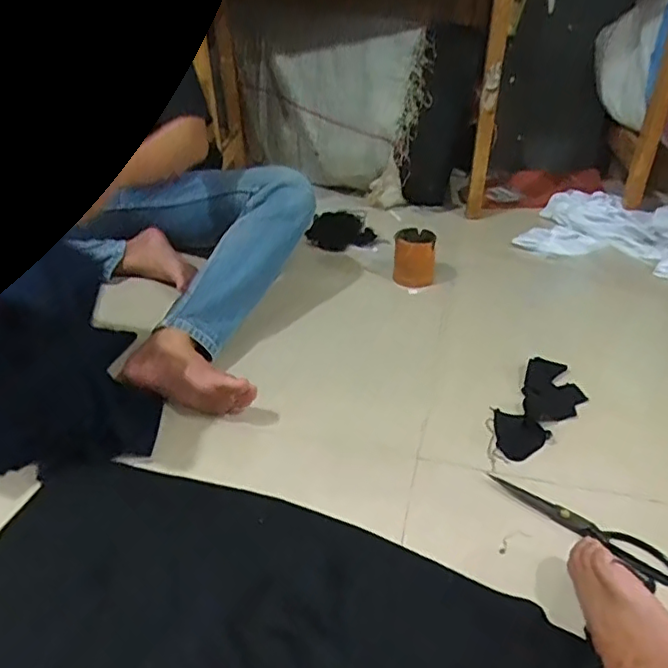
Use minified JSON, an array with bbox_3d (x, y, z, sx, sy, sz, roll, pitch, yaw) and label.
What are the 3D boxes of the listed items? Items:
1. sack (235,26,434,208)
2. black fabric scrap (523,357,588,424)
[{"bbox_3d":[-0.032,-0.538,1.438,0.488,0.355,0.105,18,37,24],"label":"sack"},{"bbox_3d":[0.336,0.088,0.917,0.087,0.022,0.140,15,37,17],"label":"black fabric scrap"}]

